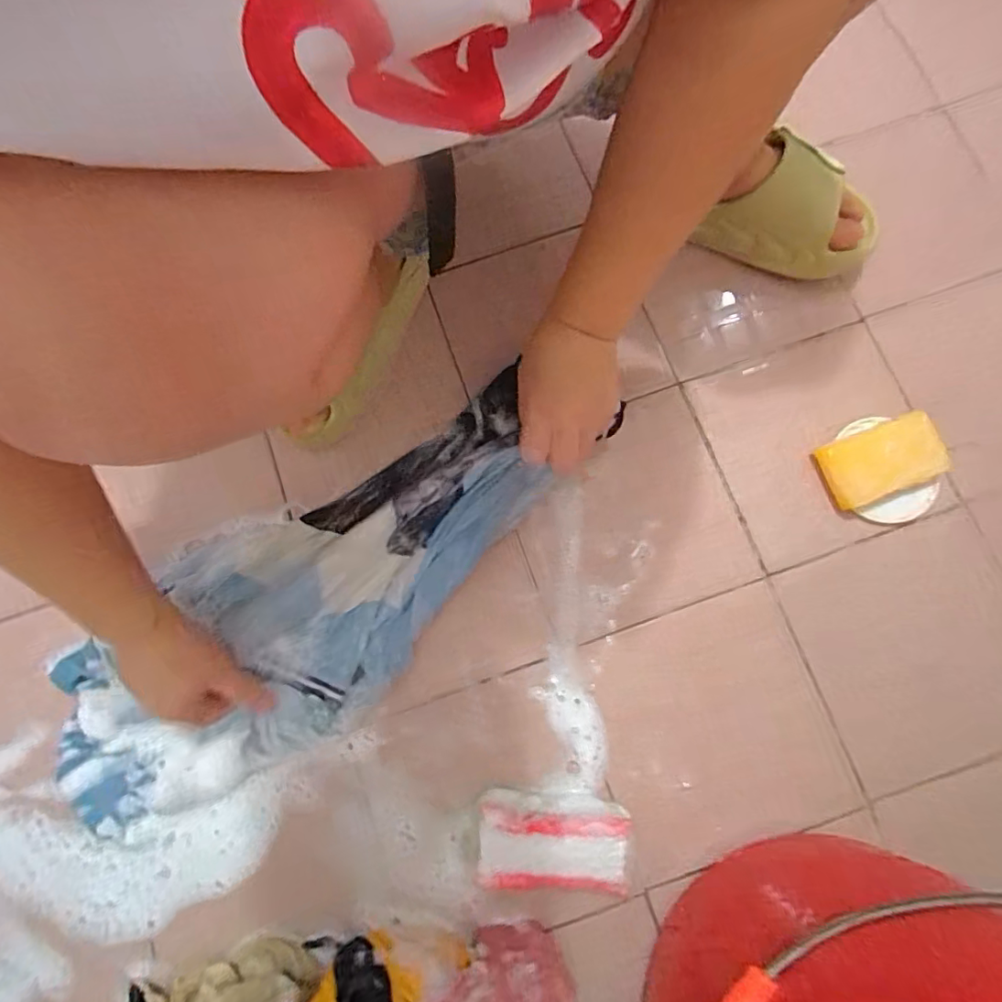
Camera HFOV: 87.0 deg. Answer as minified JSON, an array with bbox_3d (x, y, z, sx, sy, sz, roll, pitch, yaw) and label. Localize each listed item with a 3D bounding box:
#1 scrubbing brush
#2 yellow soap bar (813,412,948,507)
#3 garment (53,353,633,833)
[{"bbox_3d":[0.041,0.281,0.436,0.119,0.035,0.064,2,79,2],"label":"scrubbing brush"},{"bbox_3d":[0.350,-0.038,0.486,0.098,0.023,0.062,-21,79,-3],"label":"yellow soap bar"},{"bbox_3d":[-0.170,0.089,0.470,0.511,0.045,0.200,-39,81,-4],"label":"garment"}]

